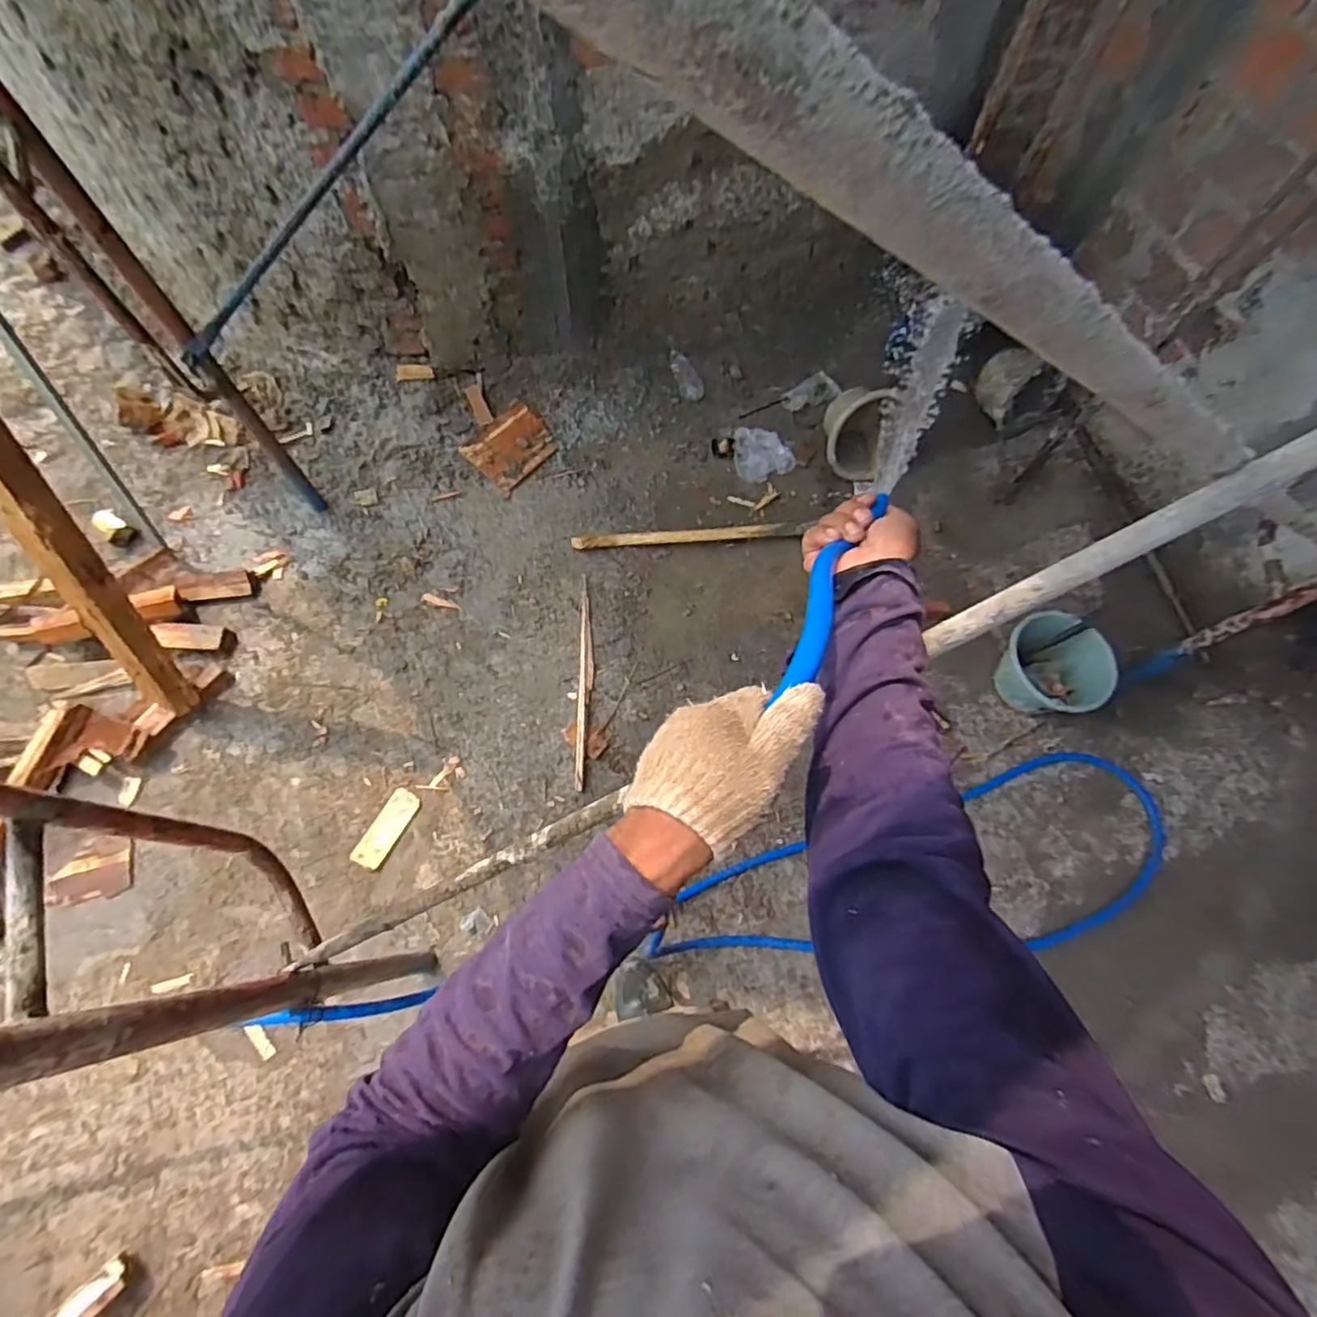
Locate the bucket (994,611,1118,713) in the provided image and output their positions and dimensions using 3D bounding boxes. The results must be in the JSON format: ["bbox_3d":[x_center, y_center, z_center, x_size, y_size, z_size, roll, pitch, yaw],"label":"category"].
[{"bbox_3d":[0.949,0.021,1.503,0.225,0.164,0.217,1,67,-2],"label":"bucket"}]

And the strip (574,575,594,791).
[{"bbox_3d":[-0.183,0.047,1.558,0.040,0.014,0.548,0,67,-2],"label":"strip"}]

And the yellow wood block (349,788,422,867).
[{"bbox_3d":[-0.610,0.381,1.400,0.064,0.011,0.176,24,69,8],"label":"yellow wood block"}]

